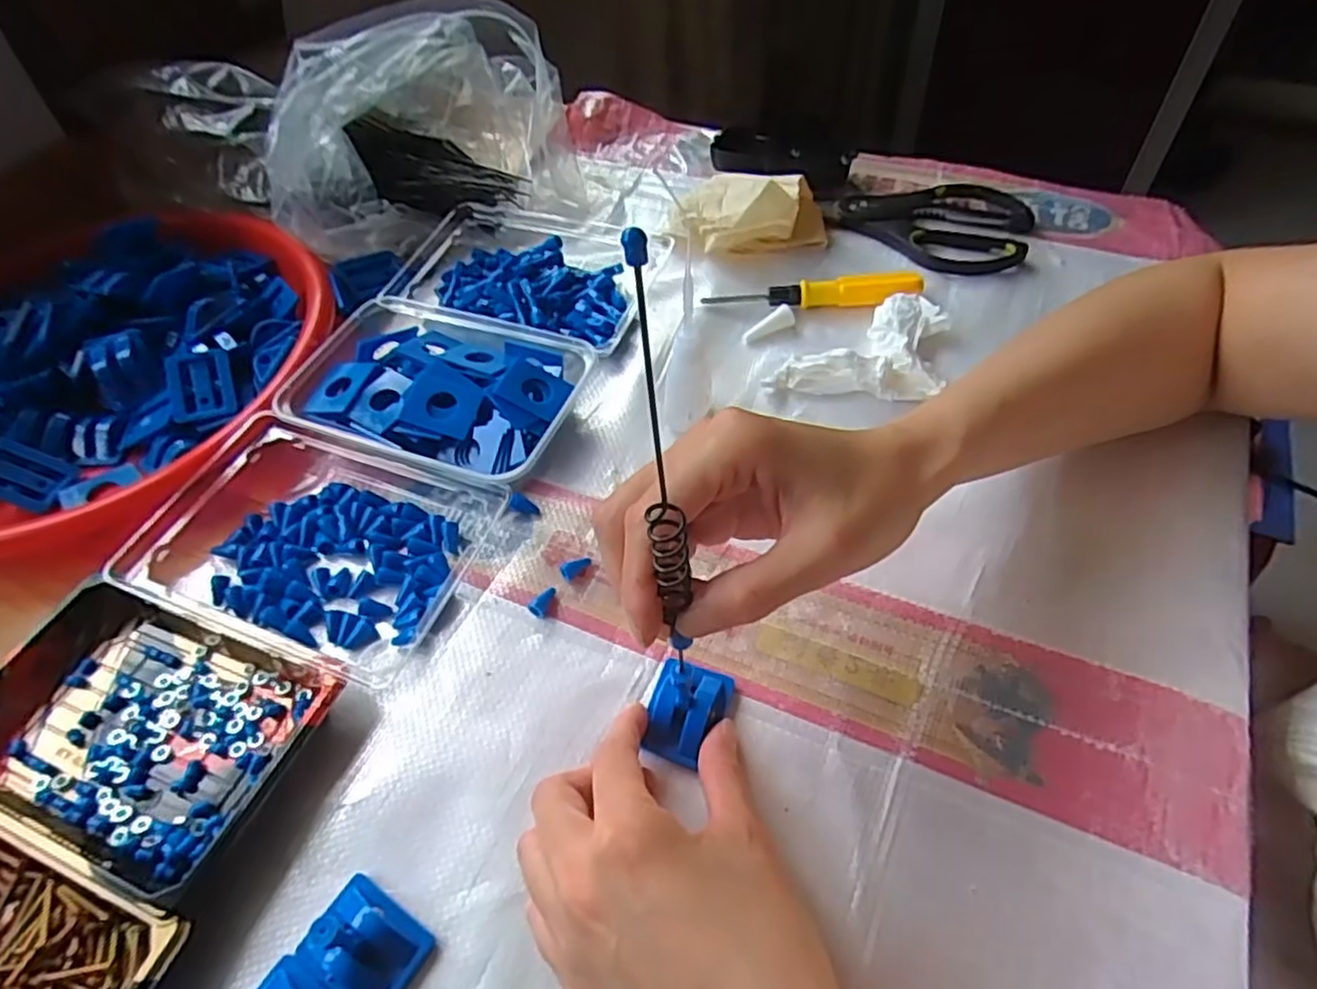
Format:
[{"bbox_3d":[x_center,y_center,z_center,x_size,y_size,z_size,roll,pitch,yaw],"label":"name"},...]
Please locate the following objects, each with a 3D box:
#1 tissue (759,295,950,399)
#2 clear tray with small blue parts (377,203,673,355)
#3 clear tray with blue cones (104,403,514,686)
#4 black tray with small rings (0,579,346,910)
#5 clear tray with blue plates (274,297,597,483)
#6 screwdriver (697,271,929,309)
[{"bbox_3d":[0.123,-0.096,0.445,0.103,0.028,0.077,5,54,9],"label":"tissue"},{"bbox_3d":[-0.096,-0.155,0.505,0.184,0.033,0.128,11,55,13],"label":"clear tray with small blue parts"},{"bbox_3d":[-0.188,0.022,0.382,0.177,0.035,0.113,12,55,14],"label":"clear tray with blue cones"},{"bbox_3d":[-0.235,0.102,0.326,0.156,0.030,0.106,14,56,16],"label":"black tray with small rings"},{"bbox_3d":[-0.129,-0.058,0.433,0.165,0.036,0.114,15,56,16],"label":"clear tray with blue plates"},{"bbox_3d":[0.103,-0.134,0.480,0.141,0.017,0.013,-4,53,2],"label":"screwdriver"}]

